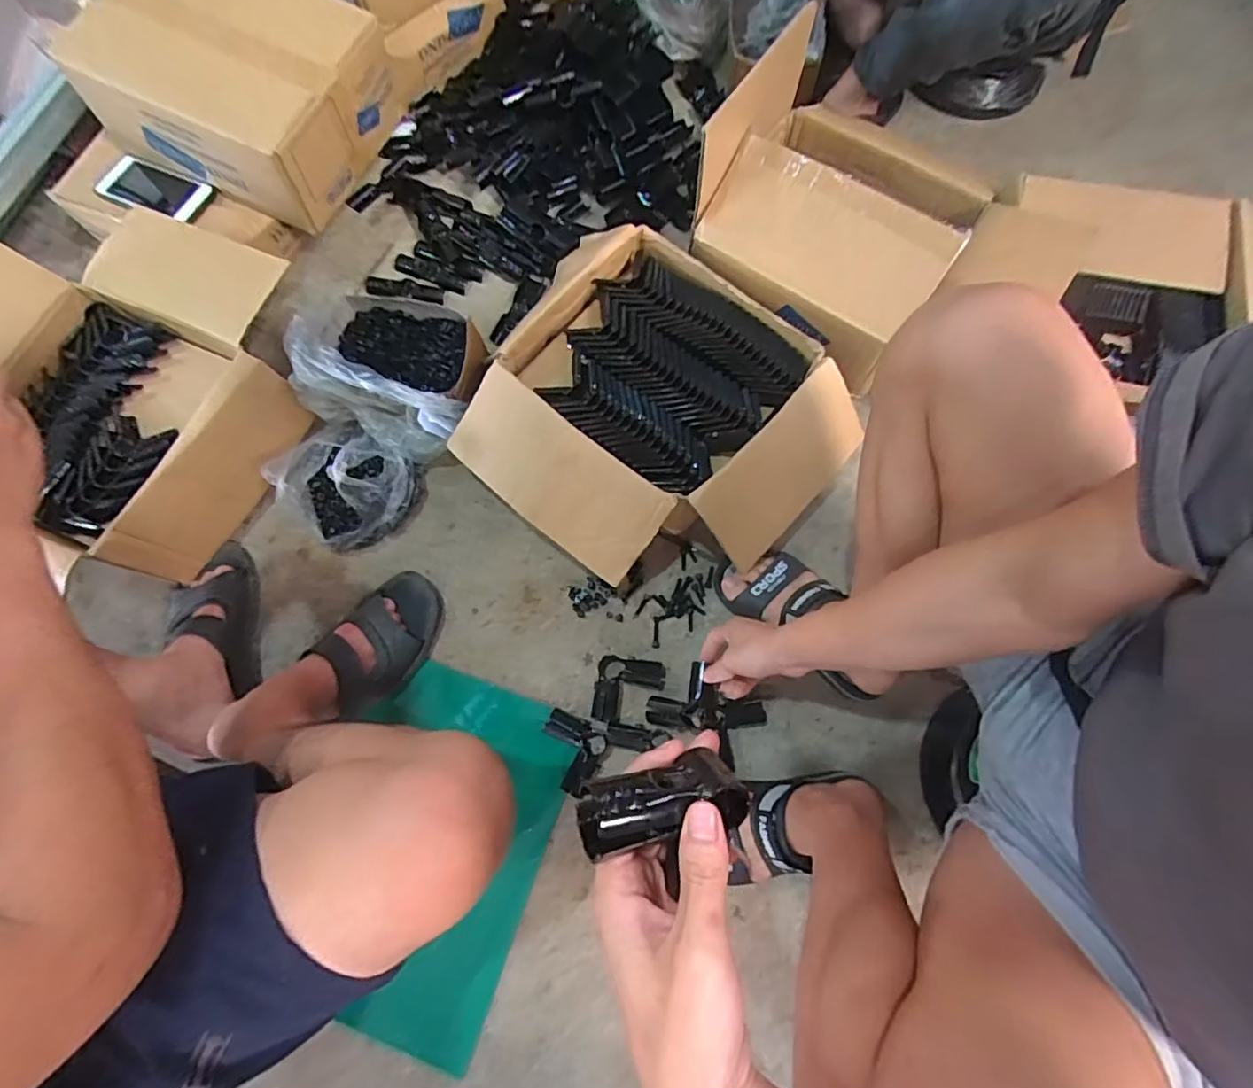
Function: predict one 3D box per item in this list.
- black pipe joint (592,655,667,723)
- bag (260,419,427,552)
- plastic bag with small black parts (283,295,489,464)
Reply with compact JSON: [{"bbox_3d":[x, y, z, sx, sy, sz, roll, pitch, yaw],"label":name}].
[{"bbox_3d":[0.003,0.183,0.732,0.085,0.030,0.082,8,75,4],"label":"black pipe joint"},{"bbox_3d":[-0.388,-0.087,0.790,0.176,0.112,0.158,30,77,10],"label":"bag"},{"bbox_3d":[-0.336,-0.251,0.838,0.266,0.112,0.211,26,75,9],"label":"plastic bag with small black parts"}]

